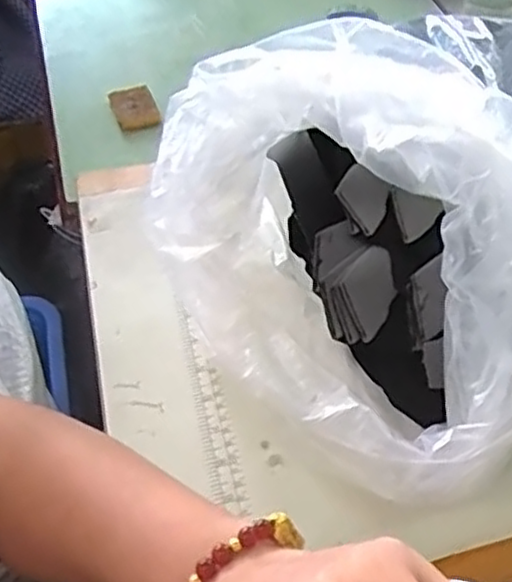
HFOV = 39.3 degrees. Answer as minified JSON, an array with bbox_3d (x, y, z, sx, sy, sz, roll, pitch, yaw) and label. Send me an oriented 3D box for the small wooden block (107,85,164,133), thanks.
[{"bbox_3d":[-0.136,-0.205,0.804,0.047,0.018,0.060,-17,52,-15],"label":"small wooden block"}]

